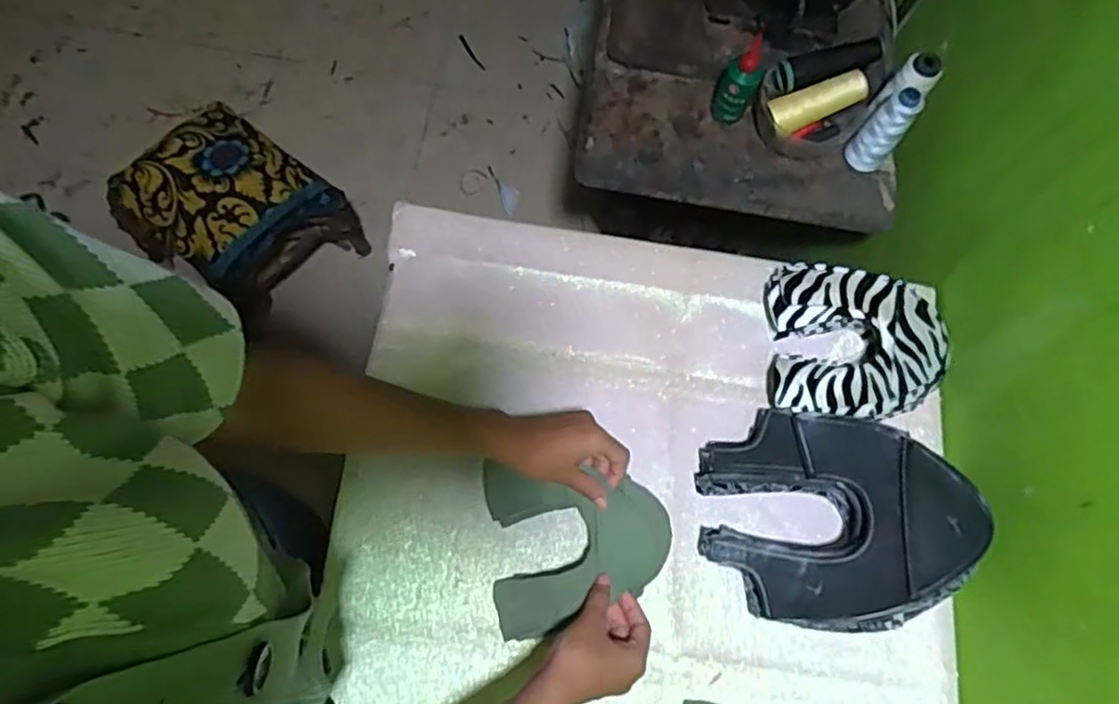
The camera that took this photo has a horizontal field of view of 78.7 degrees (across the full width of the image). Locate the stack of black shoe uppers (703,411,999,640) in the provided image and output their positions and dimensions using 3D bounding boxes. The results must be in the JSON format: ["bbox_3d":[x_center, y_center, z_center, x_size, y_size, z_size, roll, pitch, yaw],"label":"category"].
[{"bbox_3d":[0.256,0.155,0.629,0.242,0.098,0.190,12,69,1],"label":"stack of black shoe uppers"}]

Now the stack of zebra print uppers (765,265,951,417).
[{"bbox_3d":[0.311,-0.007,0.703,0.183,0.070,0.158,5,69,-2],"label":"stack of zebra print uppers"}]

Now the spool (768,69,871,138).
[{"bbox_3d":[0.302,-0.289,0.792,0.118,0.039,0.034,-21,71,8],"label":"spool"}]

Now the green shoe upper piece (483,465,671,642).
[{"bbox_3d":[0.022,0.180,0.625,0.167,0.067,0.138,-4,71,-3],"label":"green shoe upper piece"}]

